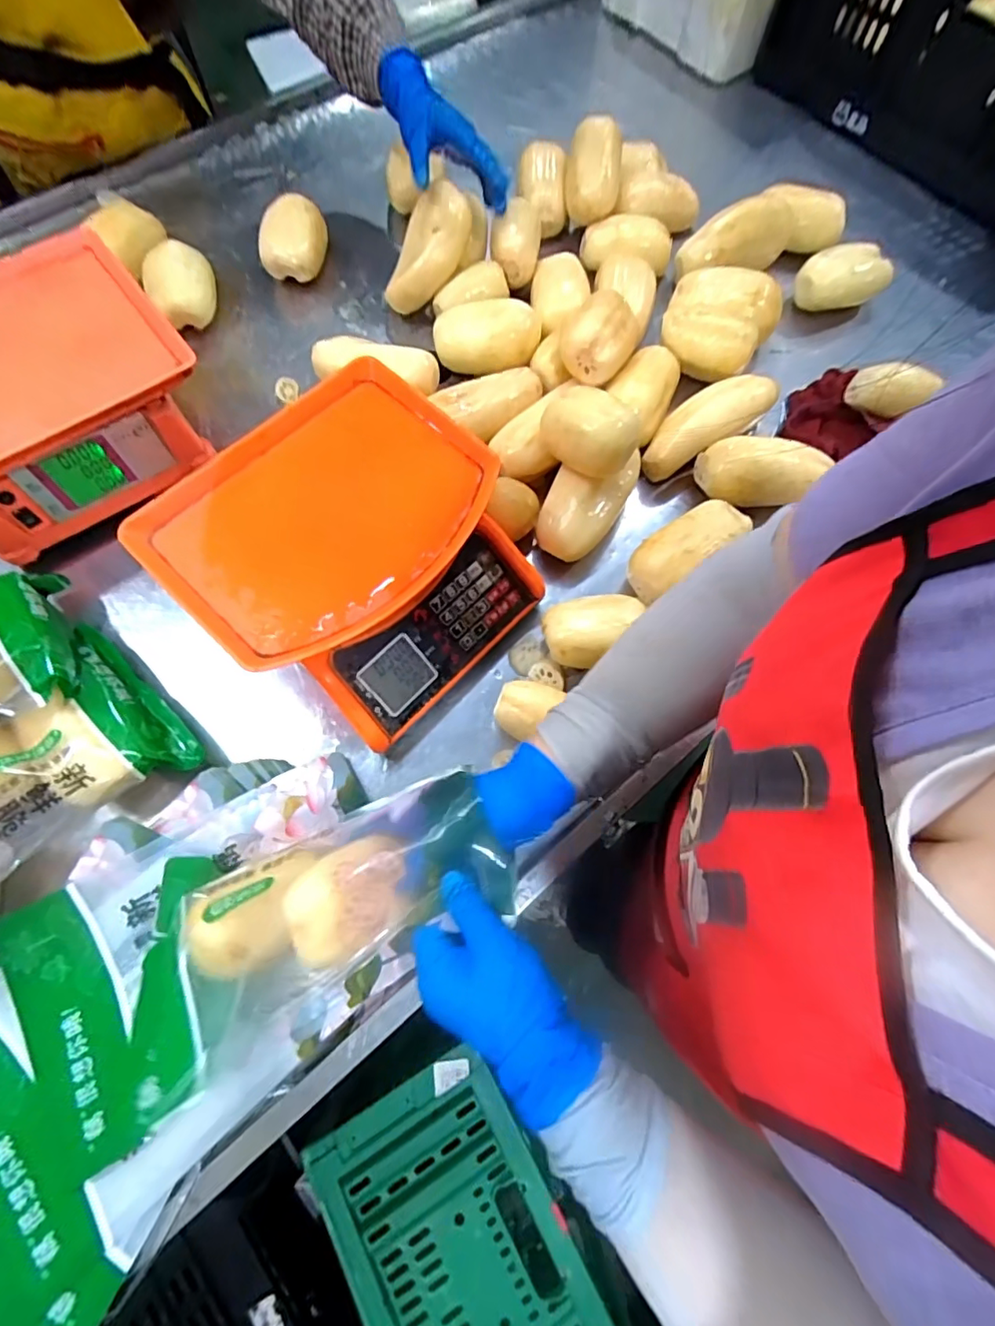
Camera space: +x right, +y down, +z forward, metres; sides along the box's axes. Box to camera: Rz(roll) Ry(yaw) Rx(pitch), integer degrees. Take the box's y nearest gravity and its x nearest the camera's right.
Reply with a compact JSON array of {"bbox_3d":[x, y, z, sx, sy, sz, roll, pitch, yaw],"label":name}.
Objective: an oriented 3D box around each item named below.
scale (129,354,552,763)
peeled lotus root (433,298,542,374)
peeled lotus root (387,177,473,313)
[{"bbox_3d":[-0.127,-0.097,0.523,0.275,0.129,0.281,43,75,12],"label":"scale"},{"bbox_3d":[-0.011,-0.396,0.651,0.127,0.055,0.070,-4,71,-3],"label":"peeled lotus root"},{"bbox_3d":[-0.087,-0.495,0.664,0.056,0.144,0.042,-12,65,-50],"label":"peeled lotus root"}]

